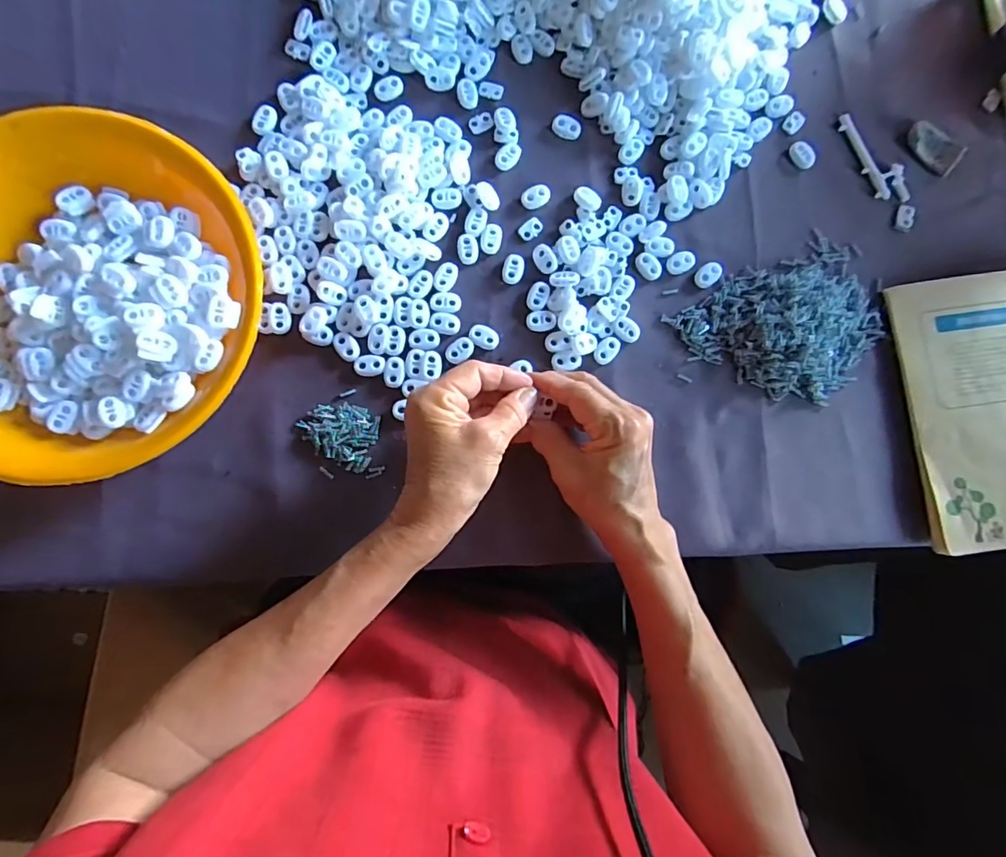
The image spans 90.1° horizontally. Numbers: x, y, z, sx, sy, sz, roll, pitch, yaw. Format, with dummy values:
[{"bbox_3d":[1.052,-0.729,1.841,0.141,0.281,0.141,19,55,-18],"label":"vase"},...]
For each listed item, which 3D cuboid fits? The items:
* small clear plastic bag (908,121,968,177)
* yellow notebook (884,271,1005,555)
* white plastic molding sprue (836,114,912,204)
[{"bbox_3d":[0.351,-0.229,0.409,0.046,0.010,0.026,40,83,0],"label":"small clear plastic bag"},{"bbox_3d":[0.381,-0.016,0.385,0.134,0.022,0.206,-5,85,-5],"label":"yellow notebook"},{"bbox_3d":[0.302,-0.220,0.408,0.028,0.007,0.084,-32,88,-6],"label":"white plastic molding sprue"}]

